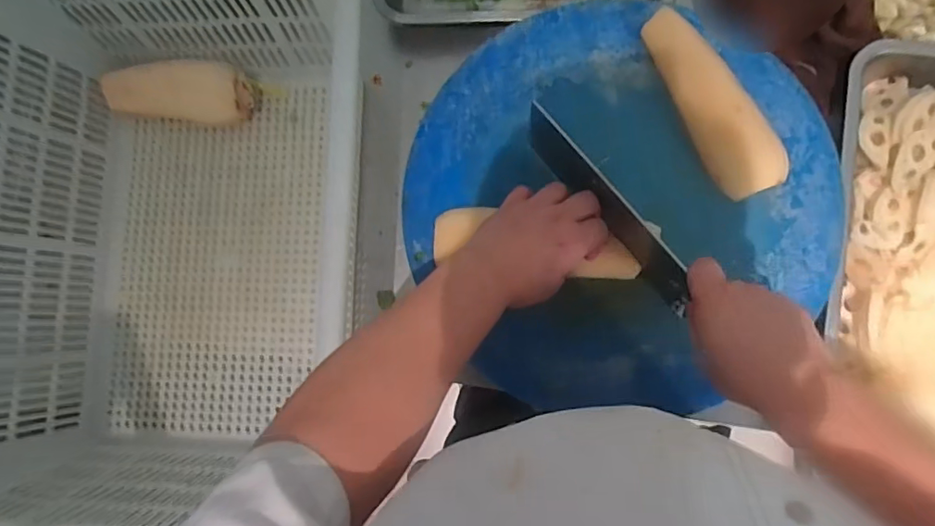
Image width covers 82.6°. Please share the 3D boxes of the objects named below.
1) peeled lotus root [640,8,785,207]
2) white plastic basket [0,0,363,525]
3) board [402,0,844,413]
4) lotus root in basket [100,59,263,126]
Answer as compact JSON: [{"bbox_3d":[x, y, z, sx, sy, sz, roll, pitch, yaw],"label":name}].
[{"bbox_3d":[0.237,-0.157,0.509,0.062,0.034,0.193,-24,82,3],"label":"peeled lotus root"},{"bbox_3d":[-0.296,-0.026,0.568,0.399,0.198,0.523,2,84,6],"label":"white plastic basket"},{"bbox_3d":[0.140,-0.070,0.527,0.392,0.023,0.387,-1,84,6],"label":"board"},{"bbox_3d":[-0.339,-0.200,0.638,0.175,0.068,0.064,-1,84,6],"label":"lotus root in basket"}]

